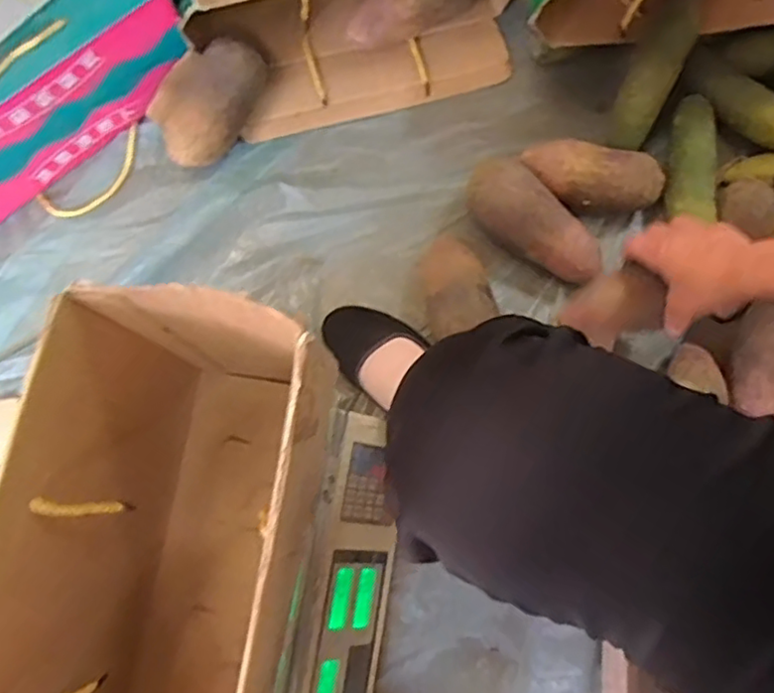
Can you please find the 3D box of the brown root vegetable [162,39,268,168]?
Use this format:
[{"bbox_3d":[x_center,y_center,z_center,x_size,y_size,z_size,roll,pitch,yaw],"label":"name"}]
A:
[{"bbox_3d":[-0.205,-0.280,0.710,0.085,0.067,0.153,30,82,5],"label":"brown root vegetable"}]

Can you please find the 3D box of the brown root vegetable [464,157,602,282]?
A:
[{"bbox_3d":[0.158,-0.129,0.683,0.176,0.088,0.070,41,83,6],"label":"brown root vegetable"}]

